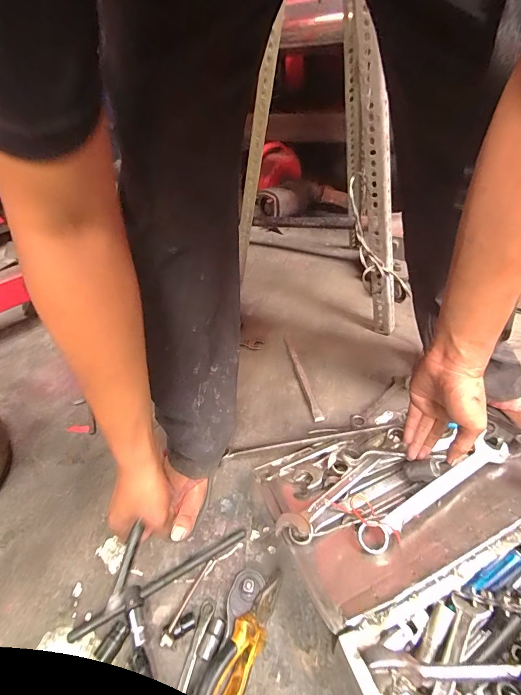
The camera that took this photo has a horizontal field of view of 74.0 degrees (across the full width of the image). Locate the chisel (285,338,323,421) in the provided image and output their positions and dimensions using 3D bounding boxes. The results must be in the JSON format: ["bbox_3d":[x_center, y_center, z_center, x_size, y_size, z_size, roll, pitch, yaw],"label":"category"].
[{"bbox_3d":[0.091,0.053,0.764,0.017,0.019,0.263,-10,42,-5],"label":"chisel"}]

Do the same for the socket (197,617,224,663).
[{"bbox_3d":[-0.061,0.363,0.431,0.021,0.016,0.044,13,45,20],"label":"socket"}]

